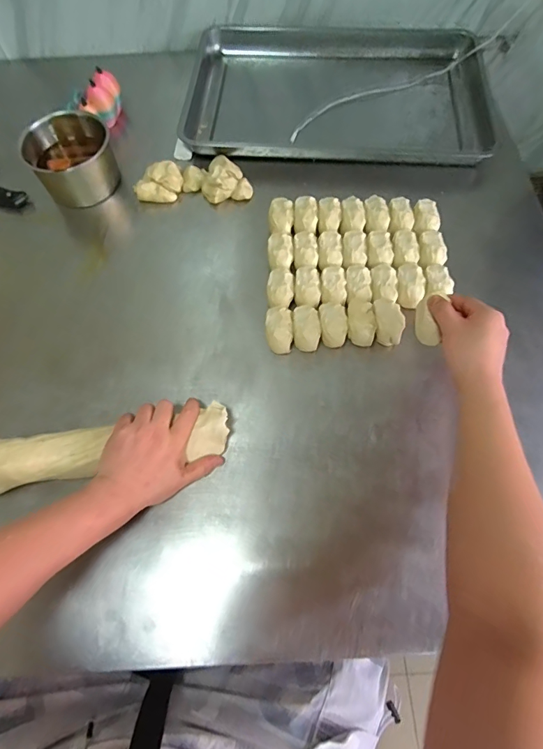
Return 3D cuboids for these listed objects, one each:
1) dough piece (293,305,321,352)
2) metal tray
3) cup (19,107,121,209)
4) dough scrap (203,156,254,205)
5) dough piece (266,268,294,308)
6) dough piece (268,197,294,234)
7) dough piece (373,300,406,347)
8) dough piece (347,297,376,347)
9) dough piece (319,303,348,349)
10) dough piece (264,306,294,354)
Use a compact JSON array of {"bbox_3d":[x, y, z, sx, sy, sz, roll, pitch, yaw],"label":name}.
[{"bbox_3d":[0.053,-0.070,0.624,0.039,0.043,0.069,-5,64,0],"label":"dough piece"},{"bbox_3d":[0.134,-0.603,0.860,0.612,0.052,0.399,4,66,3],"label":"metal tray"},{"bbox_3d":[-0.376,-0.409,0.767,0.155,0.107,0.141,-1,66,1],"label":"cup"},{"bbox_3d":[-0.088,-0.380,0.773,0.094,0.033,0.103,-8,64,-1],"label":"dough scrap"},{"bbox_3d":[0.015,-0.134,0.656,0.041,0.033,0.077,1,64,3],"label":"dough piece"},{"bbox_3d":[0.016,-0.276,0.724,0.045,0.039,0.080,-2,66,1],"label":"dough piece"},{"bbox_3d":[0.177,-0.078,0.625,0.043,0.040,0.073,-6,64,-1],"label":"dough piece"},{"bbox_3d":[0.134,-0.077,0.626,0.044,0.048,0.071,-3,64,1],"label":"dough piece"},{"bbox_3d":[0.093,-0.074,0.627,0.042,0.045,0.068,-4,64,0],"label":"dough piece"},{"bbox_3d":[0.012,-0.069,0.623,0.040,0.038,0.067,-3,64,1],"label":"dough piece"}]

